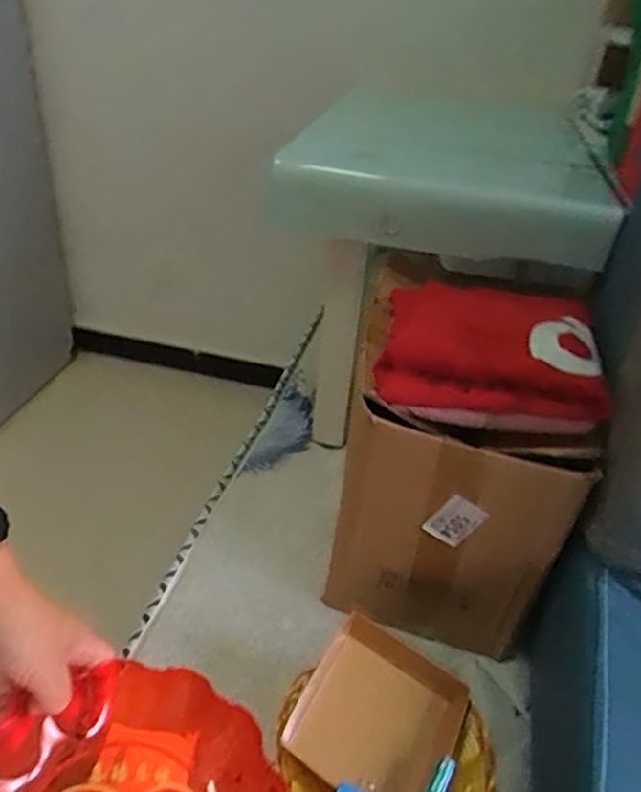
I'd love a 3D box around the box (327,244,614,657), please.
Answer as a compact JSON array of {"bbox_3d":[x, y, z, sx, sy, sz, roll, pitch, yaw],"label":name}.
[{"bbox_3d":[0.156,0.047,0.767,0.248,0.343,0.333,10,36,7],"label":"box"}]

